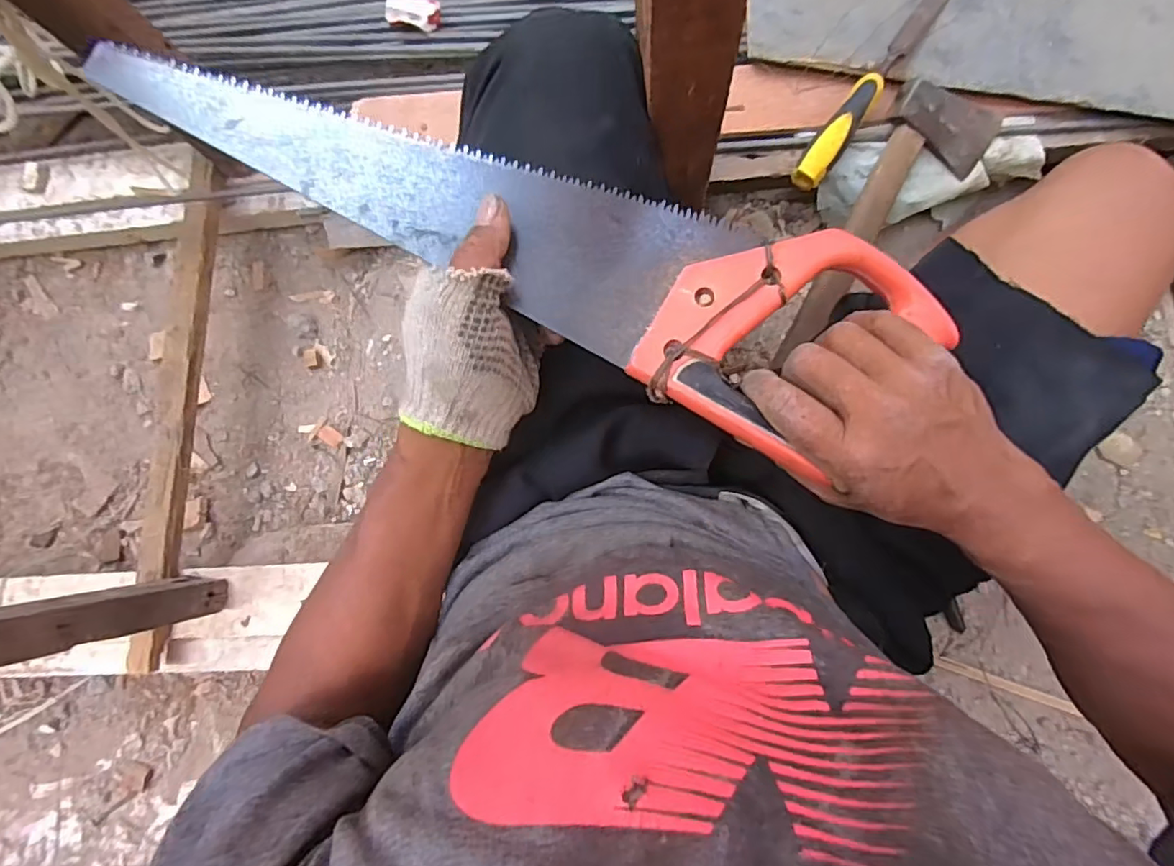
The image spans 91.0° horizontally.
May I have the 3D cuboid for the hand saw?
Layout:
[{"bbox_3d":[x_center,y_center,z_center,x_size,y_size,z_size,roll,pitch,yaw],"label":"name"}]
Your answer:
[{"bbox_3d":[-0.043,-0.110,0.318,0.452,0.018,0.123,21,86,2],"label":"hand saw"}]

